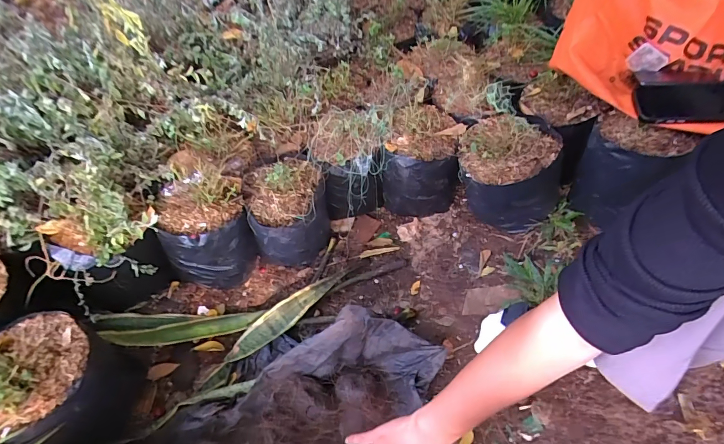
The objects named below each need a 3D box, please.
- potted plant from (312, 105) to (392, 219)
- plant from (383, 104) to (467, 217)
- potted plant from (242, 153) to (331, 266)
[{"bbox_3d":[-0.023,-0.125,0.742,0.141,0.193,0.147,0,48,-3],"label":"potted plant"},{"bbox_3d":[0.111,-0.105,0.725,0.135,0.202,0.140,4,48,1],"label":"plant"},{"bbox_3d":[-0.133,-0.019,0.693,0.141,0.198,0.156,-4,49,-6],"label":"potted plant"}]

